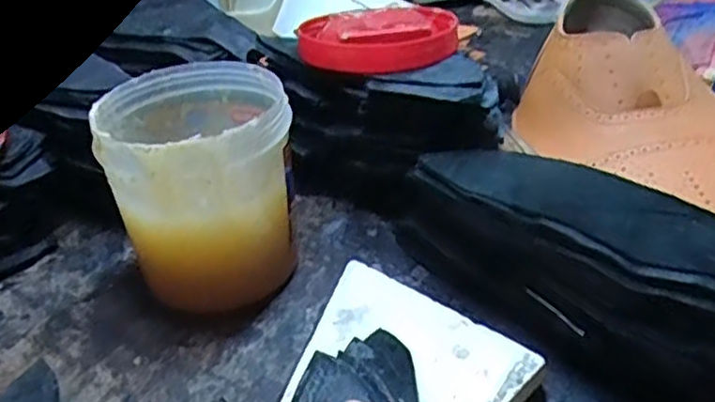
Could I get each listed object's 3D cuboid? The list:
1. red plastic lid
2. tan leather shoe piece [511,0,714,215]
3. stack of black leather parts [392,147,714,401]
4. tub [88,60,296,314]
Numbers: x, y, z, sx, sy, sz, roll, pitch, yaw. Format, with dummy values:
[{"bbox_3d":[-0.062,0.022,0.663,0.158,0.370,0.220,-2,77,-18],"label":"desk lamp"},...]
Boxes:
[{"bbox_3d":[0.016,-0.124,0.530,0.119,0.020,0.096,-7,33,-4],"label":"red plastic lid"},{"bbox_3d":[0.249,-0.082,0.578,0.246,0.087,0.181,24,43,37],"label":"tan leather shoe piece"},{"bbox_3d":[0.130,0.034,0.423,0.084,0.084,0.237,-27,39,-30],"label":"stack of black leather parts"},{"bbox_3d":[-0.100,-0.007,0.473,0.112,0.130,0.120,-3,33,2],"label":"tub"}]

